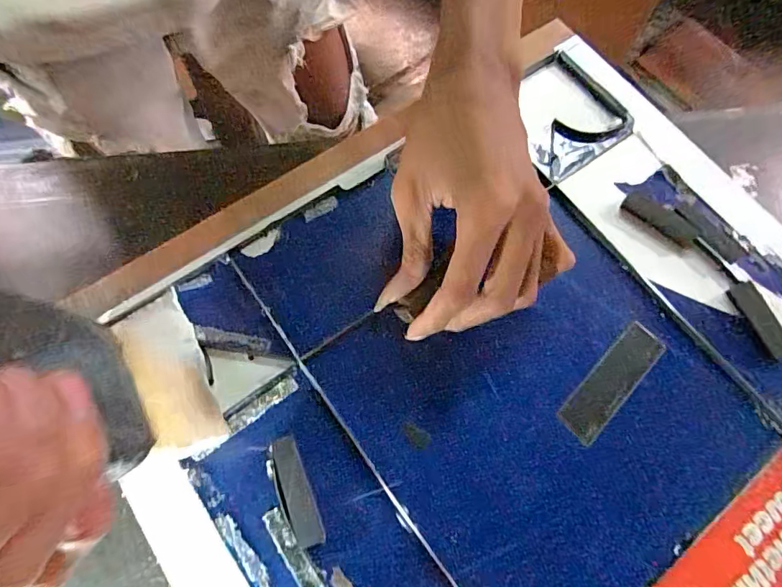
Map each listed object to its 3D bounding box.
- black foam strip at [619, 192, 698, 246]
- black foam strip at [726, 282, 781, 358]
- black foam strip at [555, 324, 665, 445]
[{"bbox_3d":[0.176,-0.050,0.304,0.048,0.007,0.018,40,75,11],"label":"black foam strip"},{"bbox_3d":[0.224,0.016,0.279,0.015,0.004,0.047,-25,73,-9],"label":"black foam strip"},{"bbox_3d":[0.129,0.052,0.270,0.023,0.004,0.075,39,83,24],"label":"black foam strip"}]

